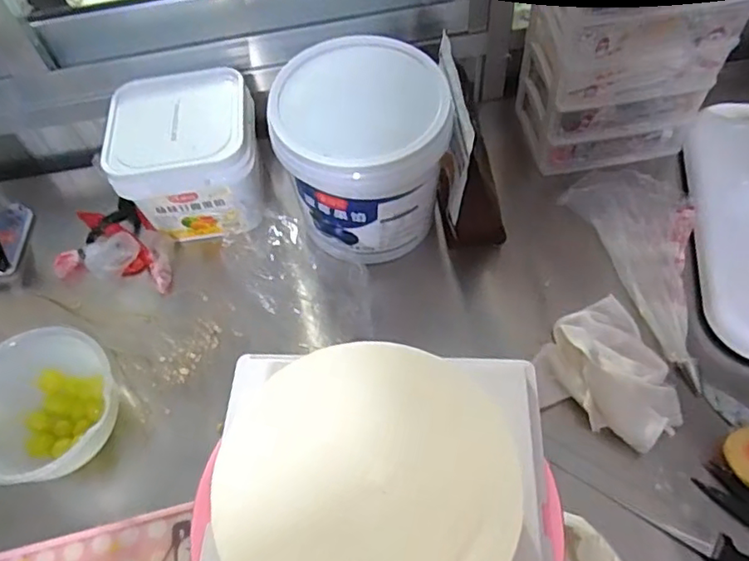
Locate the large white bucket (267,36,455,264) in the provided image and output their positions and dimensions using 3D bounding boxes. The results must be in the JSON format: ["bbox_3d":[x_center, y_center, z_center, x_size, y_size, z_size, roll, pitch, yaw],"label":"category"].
[{"bbox_3d":[-0.012,-0.153,0.712,0.181,0.184,0.170,-2,57,3],"label":"large white bucket"}]

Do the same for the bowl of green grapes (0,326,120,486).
[{"bbox_3d":[-0.342,0.138,0.623,0.150,0.096,0.155,-2,57,3],"label":"bowl of green grapes"}]

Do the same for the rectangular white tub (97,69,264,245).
[{"bbox_3d":[-0.237,-0.162,0.775,0.184,0.123,0.164,-5,57,2],"label":"rectangular white tub"}]

